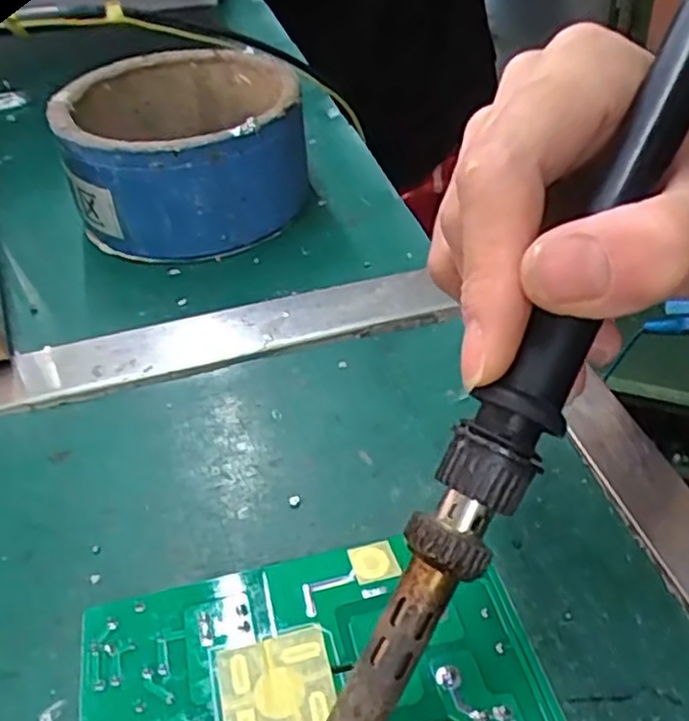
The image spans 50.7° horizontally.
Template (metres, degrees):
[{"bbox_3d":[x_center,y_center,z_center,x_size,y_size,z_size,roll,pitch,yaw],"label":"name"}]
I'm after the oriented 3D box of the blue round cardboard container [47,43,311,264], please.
[{"bbox_3d":[-0.083,-0.107,0.374,0.112,0.064,0.118,-3,41,3],"label":"blue round cardboard container"}]

